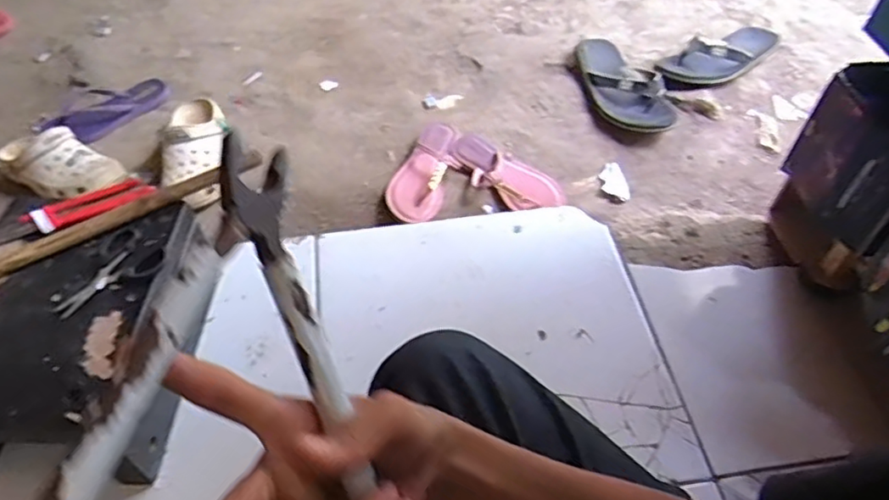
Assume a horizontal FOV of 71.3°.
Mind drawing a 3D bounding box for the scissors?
[{"bbox_3d":[-0.346,0.026,0.635,0.068,0.010,0.110,30,58,22],"label":"scissors"}]

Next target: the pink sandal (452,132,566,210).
[{"bbox_3d":[0.097,-0.131,1.012,0.210,0.035,0.100,36,60,25],"label":"pink sandal"}]

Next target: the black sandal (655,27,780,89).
[{"bbox_3d":[0.520,-0.372,1.152,0.286,0.054,0.103,-24,56,-18],"label":"black sandal"}]

